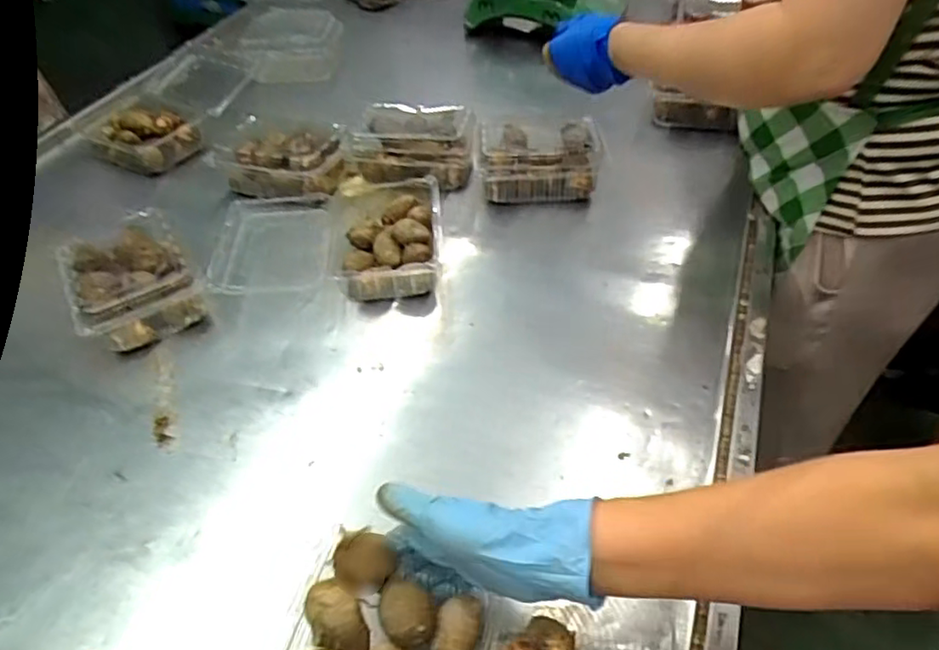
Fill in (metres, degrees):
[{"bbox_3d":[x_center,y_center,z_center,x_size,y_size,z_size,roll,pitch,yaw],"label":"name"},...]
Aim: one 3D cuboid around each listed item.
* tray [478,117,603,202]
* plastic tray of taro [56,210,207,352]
[{"bbox_3d":[0.094,-0.221,0.852,0.147,0.089,0.114,-1,46,2],"label":"tray"},{"bbox_3d":[-0.389,-0.052,0.719,0.129,0.079,0.166,-28,51,-22],"label":"plastic tray of taro"}]

